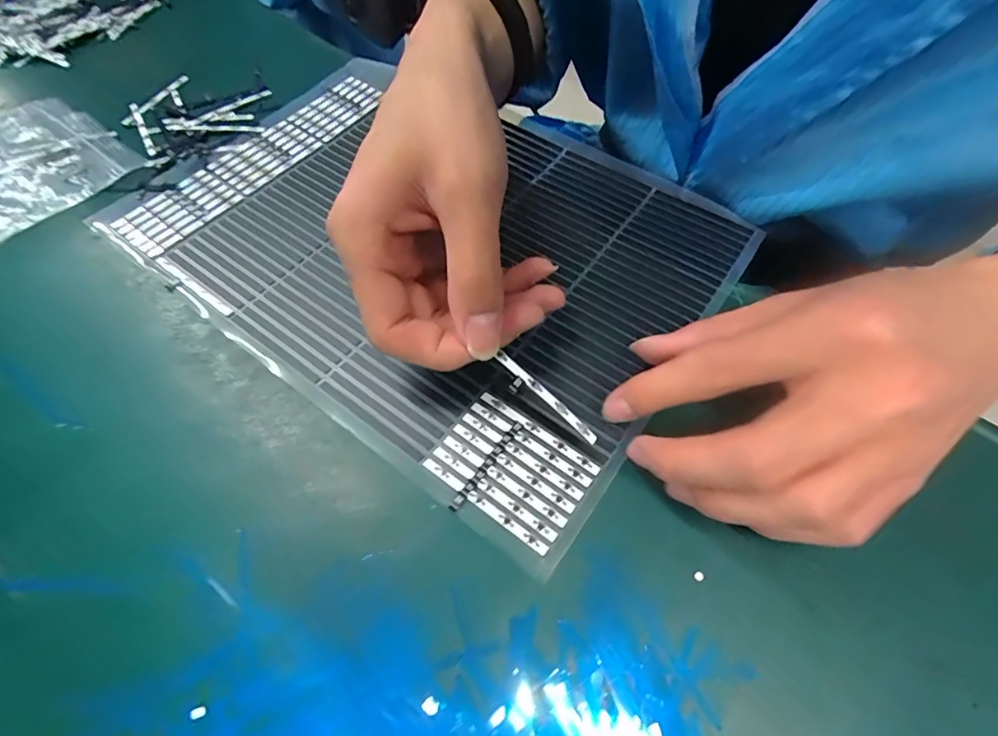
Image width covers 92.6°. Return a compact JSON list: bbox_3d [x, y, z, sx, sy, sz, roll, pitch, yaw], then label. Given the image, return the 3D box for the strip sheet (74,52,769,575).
[{"bbox_3d":[-0.037,-0.083,0.274,0.306,0.009,0.237,33,64,17],"label":"strip sheet"}]

